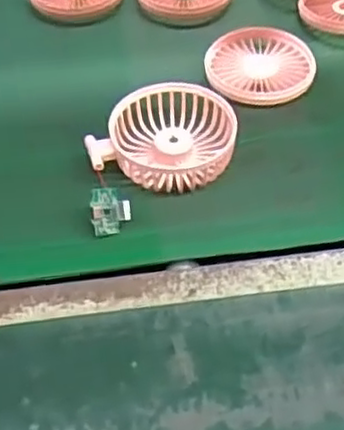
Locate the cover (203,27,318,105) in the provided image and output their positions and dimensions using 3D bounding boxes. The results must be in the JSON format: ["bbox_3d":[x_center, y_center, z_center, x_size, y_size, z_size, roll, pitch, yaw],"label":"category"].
[{"bbox_3d":[0.072,-0.124,0.574,0.086,0.010,0.077,-4,49,-4],"label":"cover"}]

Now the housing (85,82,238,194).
[{"bbox_3d":[-0.007,-0.055,0.504,0.103,0.027,0.081,-9,49,-9],"label":"housing"}]

